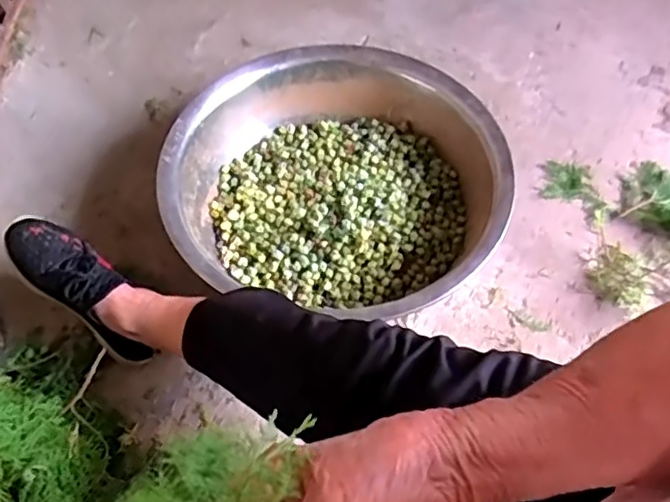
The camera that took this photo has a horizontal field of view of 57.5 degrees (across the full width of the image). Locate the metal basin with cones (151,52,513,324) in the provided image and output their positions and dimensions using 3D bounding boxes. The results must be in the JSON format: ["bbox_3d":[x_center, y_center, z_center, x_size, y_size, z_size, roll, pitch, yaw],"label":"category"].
[{"bbox_3d":[0.001,-0.083,0.843,0.439,0.133,0.420,14,59,10],"label":"metal basin with cones"}]

